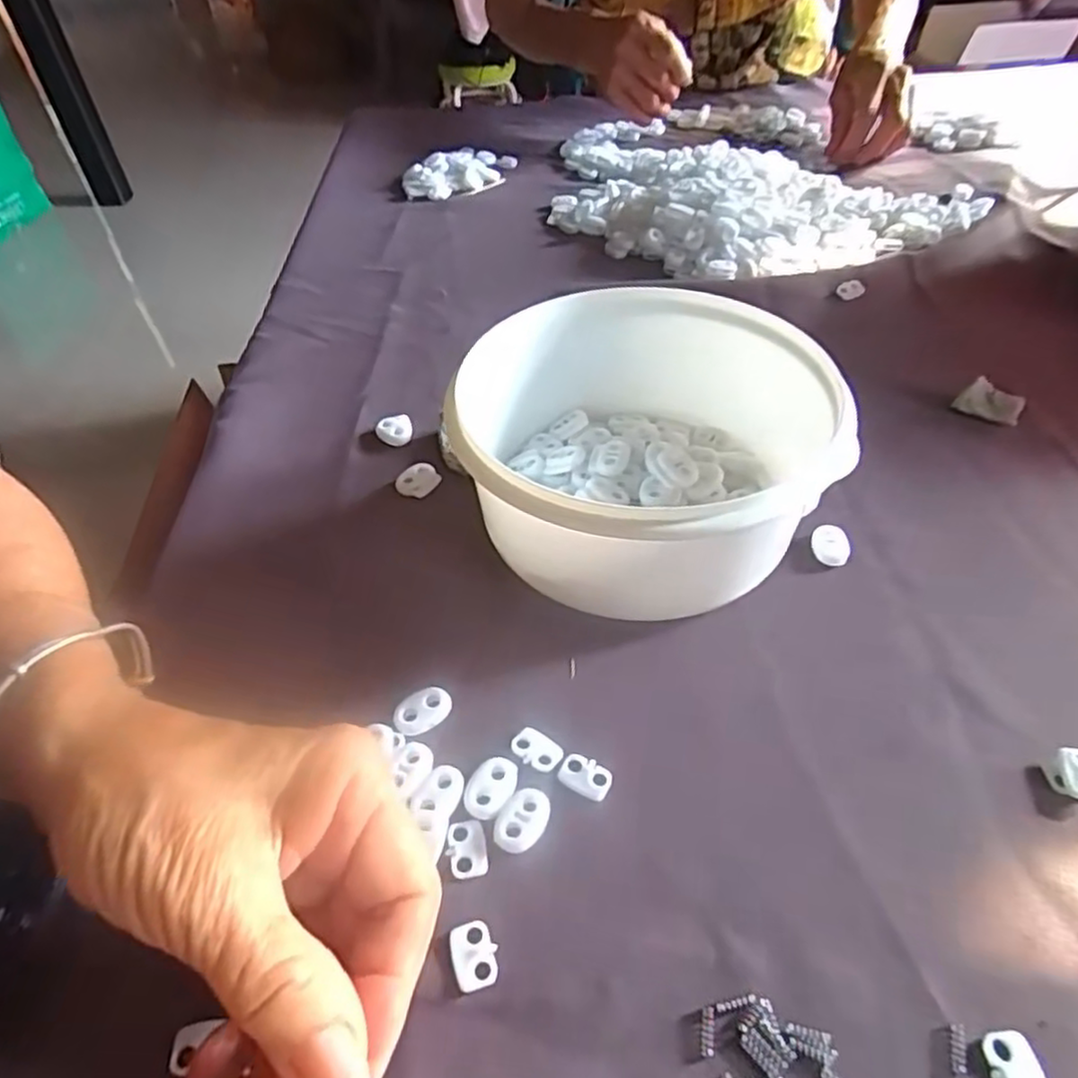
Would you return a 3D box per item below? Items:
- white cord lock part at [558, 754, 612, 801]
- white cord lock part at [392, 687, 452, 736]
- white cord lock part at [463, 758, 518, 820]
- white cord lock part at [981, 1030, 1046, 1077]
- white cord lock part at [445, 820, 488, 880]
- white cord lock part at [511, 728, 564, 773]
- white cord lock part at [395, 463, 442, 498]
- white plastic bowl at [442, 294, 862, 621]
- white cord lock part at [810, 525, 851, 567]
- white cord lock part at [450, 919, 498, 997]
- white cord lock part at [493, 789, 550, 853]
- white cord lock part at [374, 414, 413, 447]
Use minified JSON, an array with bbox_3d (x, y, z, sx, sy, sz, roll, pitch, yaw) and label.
[{"bbox_3d":[0.017,0.085,0.248,0.019,0.004,0.013,21,52,22],"label":"white cord lock part"},{"bbox_3d":[-0.045,0.067,0.266,0.023,0.006,0.014,-33,53,-23],"label":"white cord lock part"},{"bbox_3d":[-0.017,0.087,0.244,0.016,0.004,0.022,18,51,20],"label":"white cord lock part"},{"bbox_3d":[0.128,0.143,0.184,0.013,0.004,0.019,-4,47,1],"label":"white cord lock part"},{"bbox_3d":[-0.024,0.104,0.232,0.013,0.004,0.018,-11,47,-5],"label":"white cord lock part"},{"bbox_3d":[-0.001,0.077,0.254,0.019,0.004,0.012,23,53,23],"label":"white cord lock part"},{"bbox_3d":[-0.063,-0.030,0.360,0.018,0.007,0.021,32,57,29],"label":"white cord lock part"},{"bbox_3d":[0.048,-0.038,0.311,0.149,0.076,0.159,-5,47,0],"label":"white plastic bowl"},{"bbox_3d":[0.133,0.003,0.315,0.015,0.008,0.020,1,47,6],"label":"white cord lock part"},{"bbox_3d":[-0.020,0.126,0.210,0.013,0.004,0.019,-16,48,-10],"label":"white cord lock part"},{"bbox_3d":[-0.005,0.096,0.237,0.015,0.004,0.022,22,53,23],"label":"white cord lock part"},{"bbox_3d":[-0.081,-0.061,0.386,0.020,0.008,0.015,-13,47,-7],"label":"white cord lock part"}]

